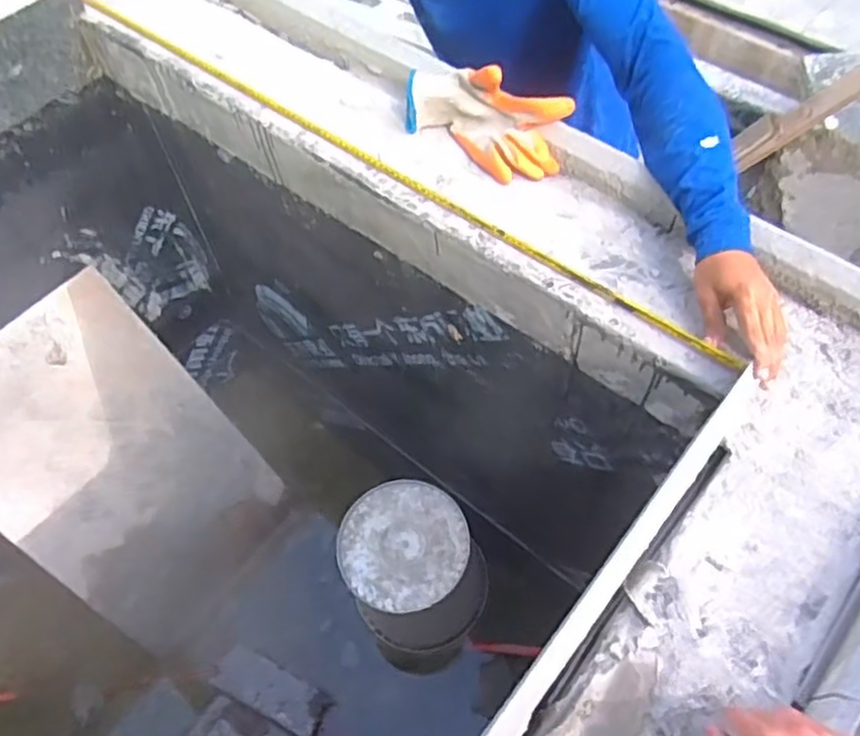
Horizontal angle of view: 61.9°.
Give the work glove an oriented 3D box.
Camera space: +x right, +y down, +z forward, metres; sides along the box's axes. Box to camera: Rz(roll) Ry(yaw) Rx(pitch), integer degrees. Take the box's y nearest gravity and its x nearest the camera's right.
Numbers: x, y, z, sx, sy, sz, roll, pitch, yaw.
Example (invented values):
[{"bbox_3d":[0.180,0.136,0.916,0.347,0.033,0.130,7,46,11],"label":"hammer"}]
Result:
[{"bbox_3d":[0.066,-0.326,0.923,0.216,0.089,0.091,22,61,15],"label":"work glove"}]

